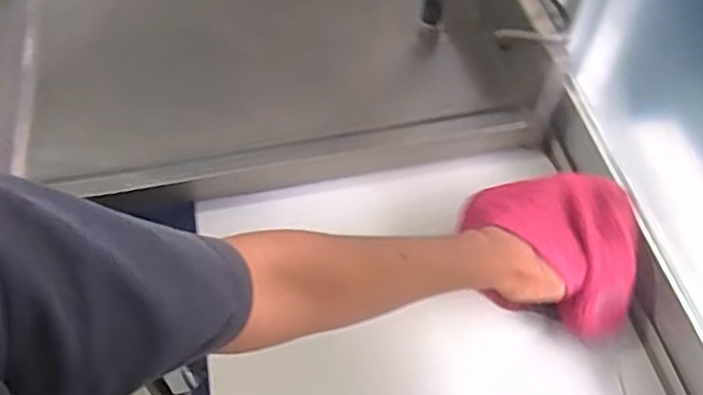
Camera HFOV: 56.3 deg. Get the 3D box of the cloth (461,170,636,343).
[{"bbox_3d":[0.188,0.053,0.637,0.152,0.090,0.127,4,55,1],"label":"cloth"}]

